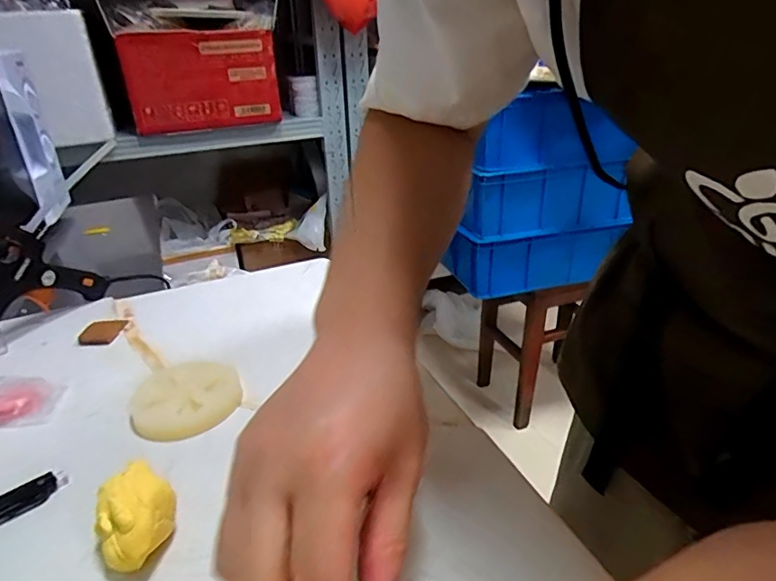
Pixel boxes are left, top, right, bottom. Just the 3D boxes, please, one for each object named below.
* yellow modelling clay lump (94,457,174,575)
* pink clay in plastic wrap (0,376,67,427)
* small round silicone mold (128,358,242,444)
[{"bbox_3d":[-0.139,0.126,0.285,0.038,0.034,0.052,-18,31,-31],"label":"yellow modelling clay lump"},{"bbox_3d":[-0.277,0.081,0.385,0.054,0.018,0.045,-6,27,-10],"label":"pink clay in plastic wrap"},{"bbox_3d":[-0.155,0.081,0.394,0.080,0.014,0.077,-1,26,0],"label":"small round silicone mold"}]

